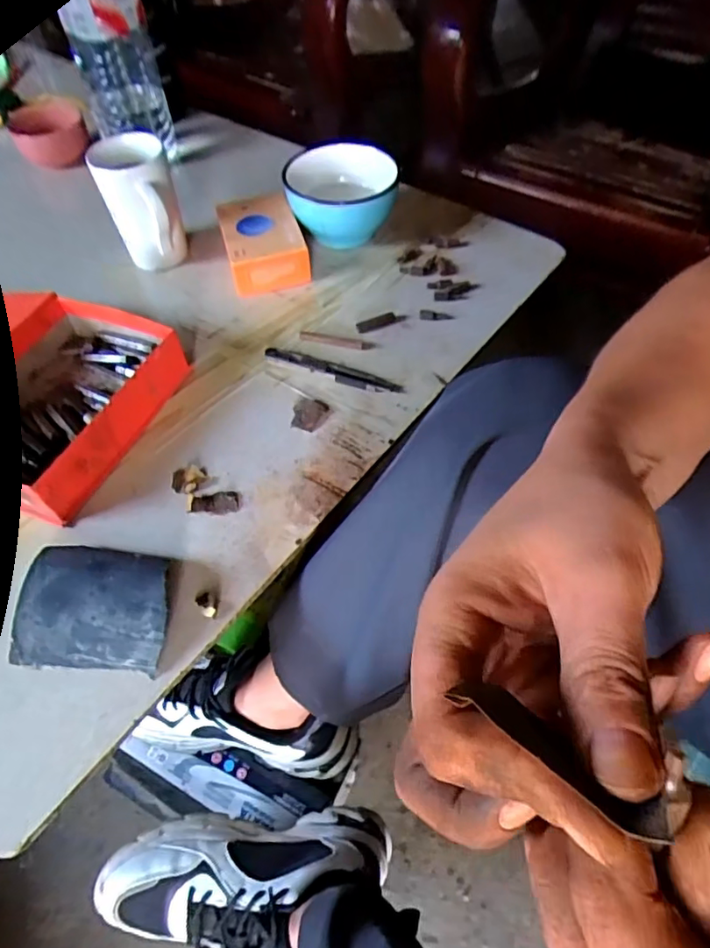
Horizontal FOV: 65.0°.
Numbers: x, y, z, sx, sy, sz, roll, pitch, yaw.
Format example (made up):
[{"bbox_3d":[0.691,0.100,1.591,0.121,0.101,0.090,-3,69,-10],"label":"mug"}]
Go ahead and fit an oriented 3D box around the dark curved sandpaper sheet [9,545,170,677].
[{"bbox_3d":[-0.197,0.099,0.430,0.110,0.025,0.093,3,55,2],"label":"dark curved sandpaper sheet"}]

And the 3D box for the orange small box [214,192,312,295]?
[{"bbox_3d":[-0.112,-0.283,0.685,0.093,0.046,0.132,-12,56,-9],"label":"orange small box"}]

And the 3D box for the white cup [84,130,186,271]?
[{"bbox_3d":[-0.253,-0.319,0.662,0.082,0.127,0.087,-15,56,-10],"label":"white cup"}]

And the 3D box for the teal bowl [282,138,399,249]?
[{"bbox_3d":[-0.019,-0.348,0.700,0.132,0.090,0.131,0,55,0],"label":"teal bowl"}]

